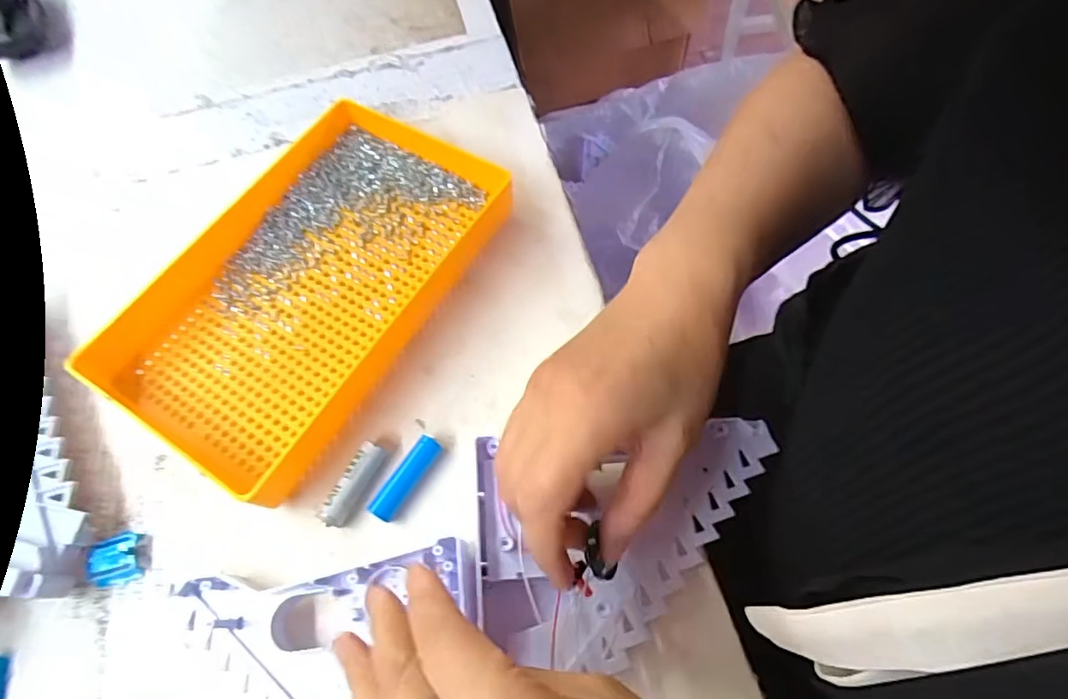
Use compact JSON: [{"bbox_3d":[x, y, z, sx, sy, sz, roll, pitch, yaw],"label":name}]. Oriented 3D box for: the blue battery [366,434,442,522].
[{"bbox_3d":[-0.072,0.069,0.321,0.017,0.013,0.050,30,68,15],"label":"blue battery"}]

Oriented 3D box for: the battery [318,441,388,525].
[{"bbox_3d":[-0.099,0.074,0.320,0.015,0.013,0.047,25,67,14],"label":"battery"}]

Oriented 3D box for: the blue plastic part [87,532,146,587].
[{"bbox_3d":[-0.226,0.113,0.313,0.025,0.009,0.025,-17,64,-6],"label":"blue plastic part"}]

